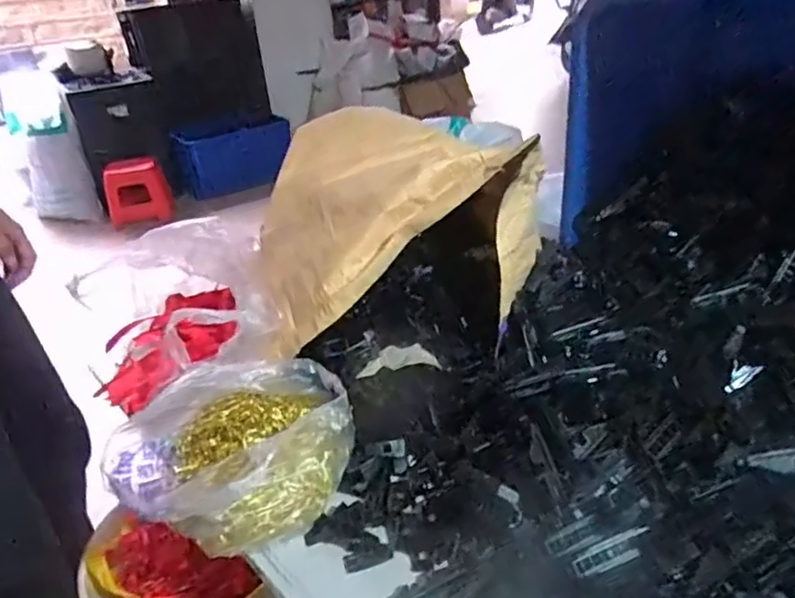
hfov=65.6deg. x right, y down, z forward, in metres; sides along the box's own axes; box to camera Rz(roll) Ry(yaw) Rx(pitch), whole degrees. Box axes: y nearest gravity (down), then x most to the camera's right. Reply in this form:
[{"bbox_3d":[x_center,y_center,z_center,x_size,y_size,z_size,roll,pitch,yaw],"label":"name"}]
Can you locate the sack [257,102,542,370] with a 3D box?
[{"bbox_3d":[-0.016,-0.117,0.838,0.327,0.197,0.387,-9,28,-5],"label":"sack"}]

